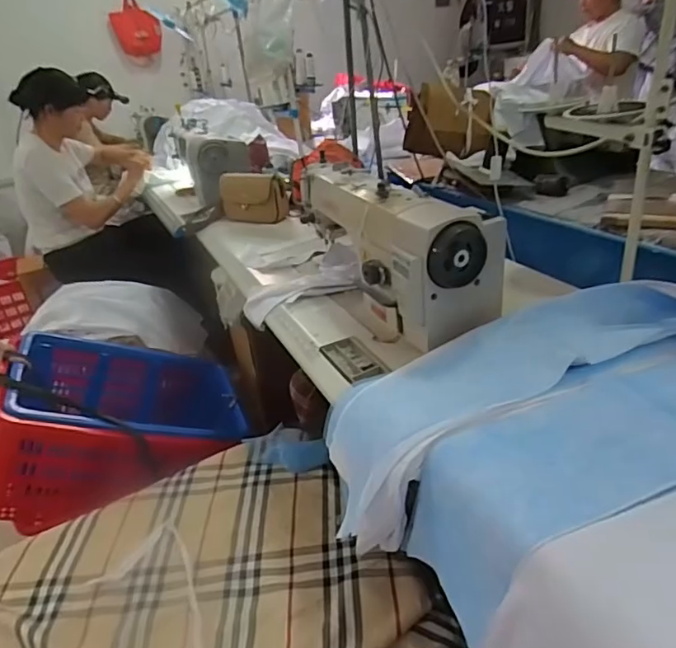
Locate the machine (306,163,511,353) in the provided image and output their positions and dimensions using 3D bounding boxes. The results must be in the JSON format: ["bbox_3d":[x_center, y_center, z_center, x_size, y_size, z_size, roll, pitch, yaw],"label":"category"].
[{"bbox_3d":[0.091,-0.156,0.952,0.168,0.217,0.466,-16,30,-16],"label":"machine"}]

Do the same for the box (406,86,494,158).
[{"bbox_3d":[0.333,-0.614,1.541,0.253,0.192,0.123,-5,28,4],"label":"box"}]

